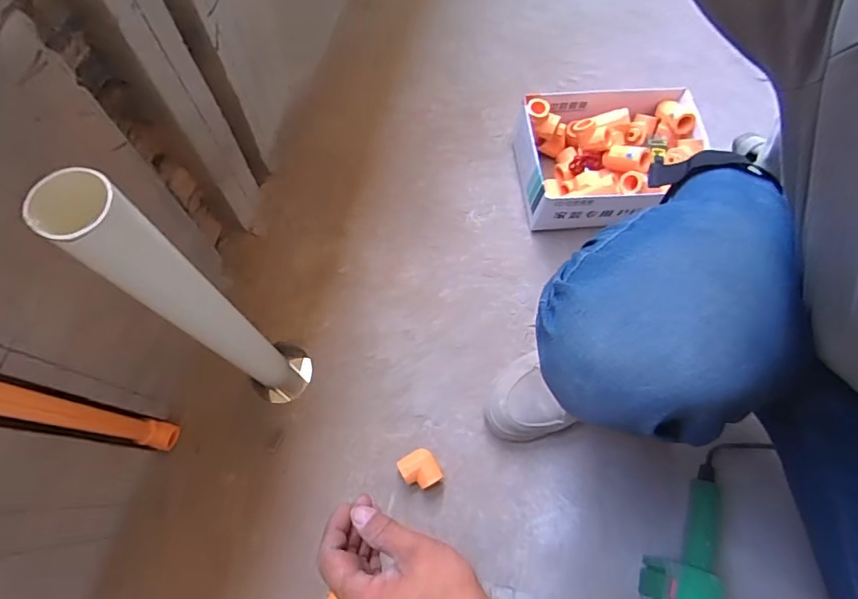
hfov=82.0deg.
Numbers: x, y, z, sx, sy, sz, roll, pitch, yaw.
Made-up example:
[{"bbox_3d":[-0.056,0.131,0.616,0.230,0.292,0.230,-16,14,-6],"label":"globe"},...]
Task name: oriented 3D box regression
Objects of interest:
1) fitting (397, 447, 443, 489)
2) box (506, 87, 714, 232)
[{"bbox_3d":[-0.013,0.234,0.679,0.047,0.038,0.051,-29,74,-12],"label":"fitting"},{"bbox_3d":[0.290,-0.228,0.816,0.275,0.119,0.200,-7,70,-5],"label":"box"}]

